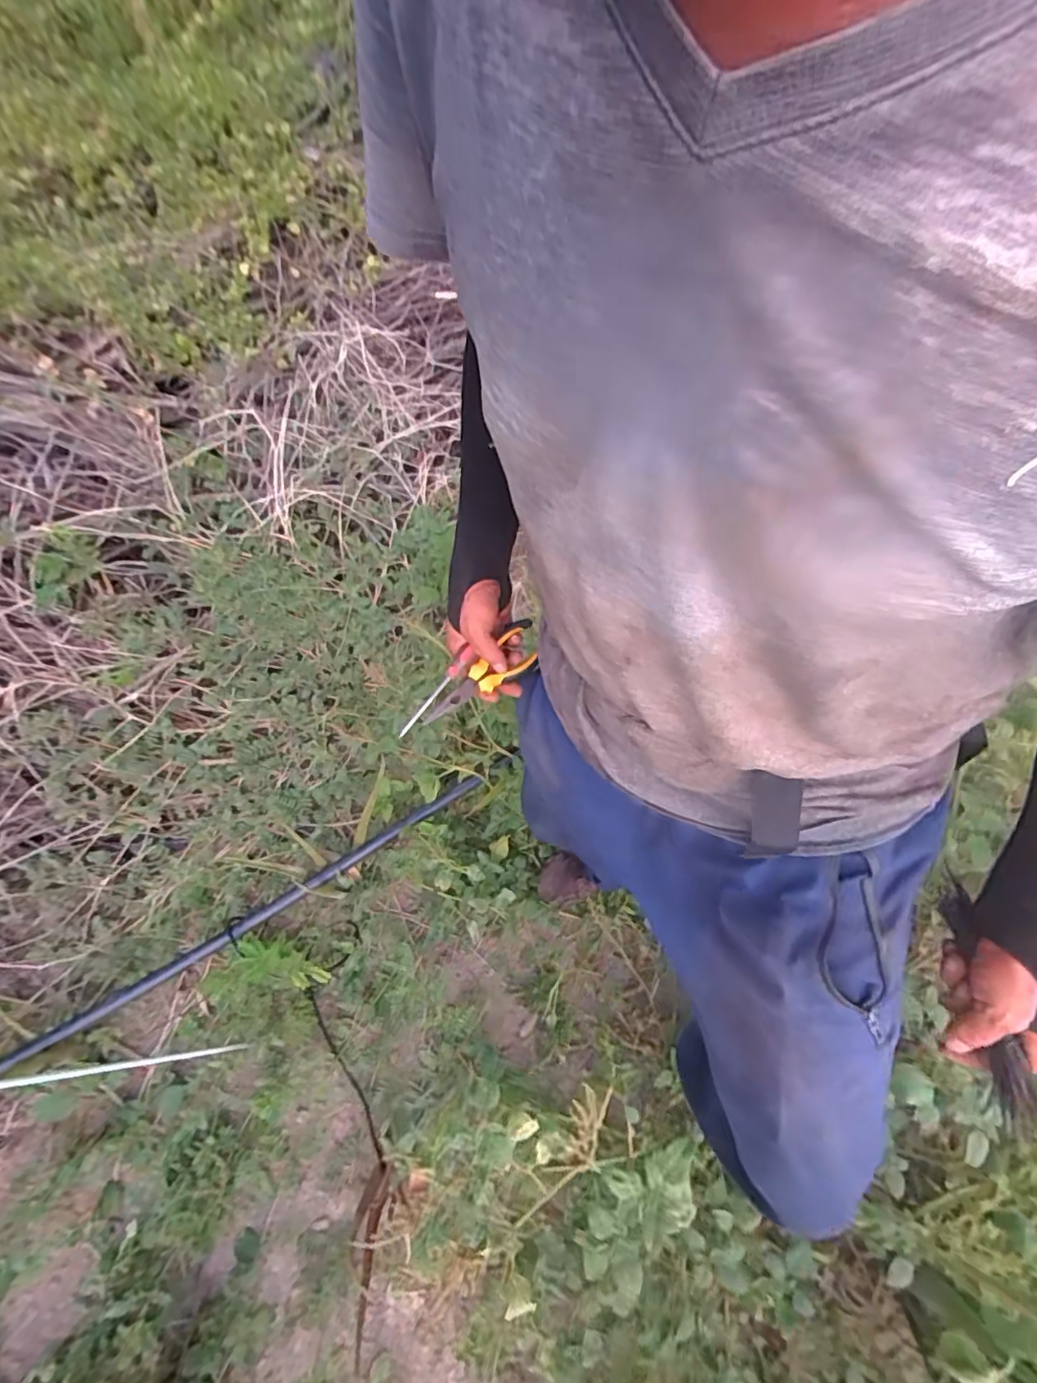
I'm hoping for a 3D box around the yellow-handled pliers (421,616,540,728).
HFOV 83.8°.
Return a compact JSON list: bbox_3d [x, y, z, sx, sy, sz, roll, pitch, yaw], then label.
[{"bbox_3d":[-0.037,-0.017,0.625,0.157,0.029,0.039,-41,69,-11],"label":"yellow-handled pliers"}]

